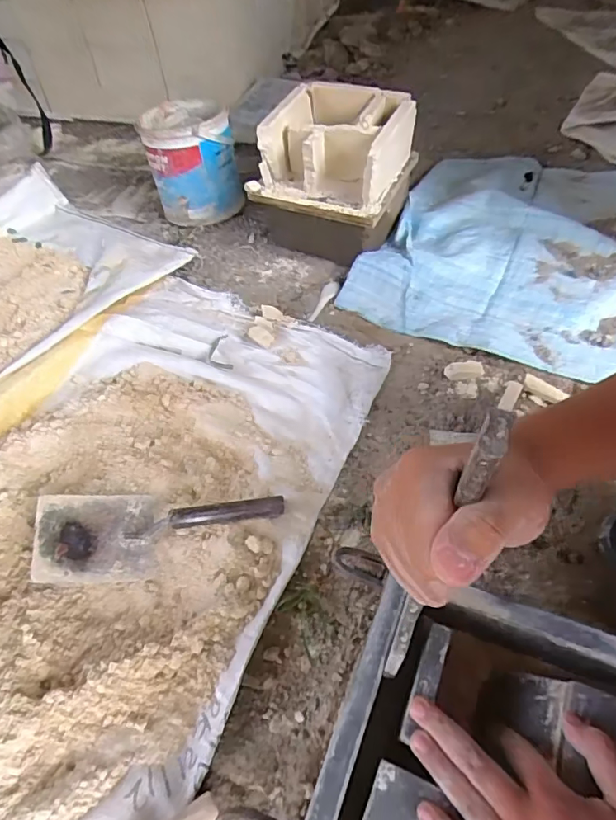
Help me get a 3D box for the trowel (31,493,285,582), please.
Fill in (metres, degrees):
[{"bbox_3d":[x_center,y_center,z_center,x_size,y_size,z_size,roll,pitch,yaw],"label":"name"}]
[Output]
[{"bbox_3d":[-0.171,0.135,0.604,0.281,0.050,0.109,-9,53,-5],"label":"trowel"}]

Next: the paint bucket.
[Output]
[{"bbox_3d":[-0.241,-0.516,1.049,0.171,0.184,0.190,-20,55,-12],"label":"paint bucket"}]

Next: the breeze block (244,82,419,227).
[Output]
[{"bbox_3d":[0.050,-0.460,0.891,0.230,0.125,0.238,19,55,22],"label":"breeze block"}]

